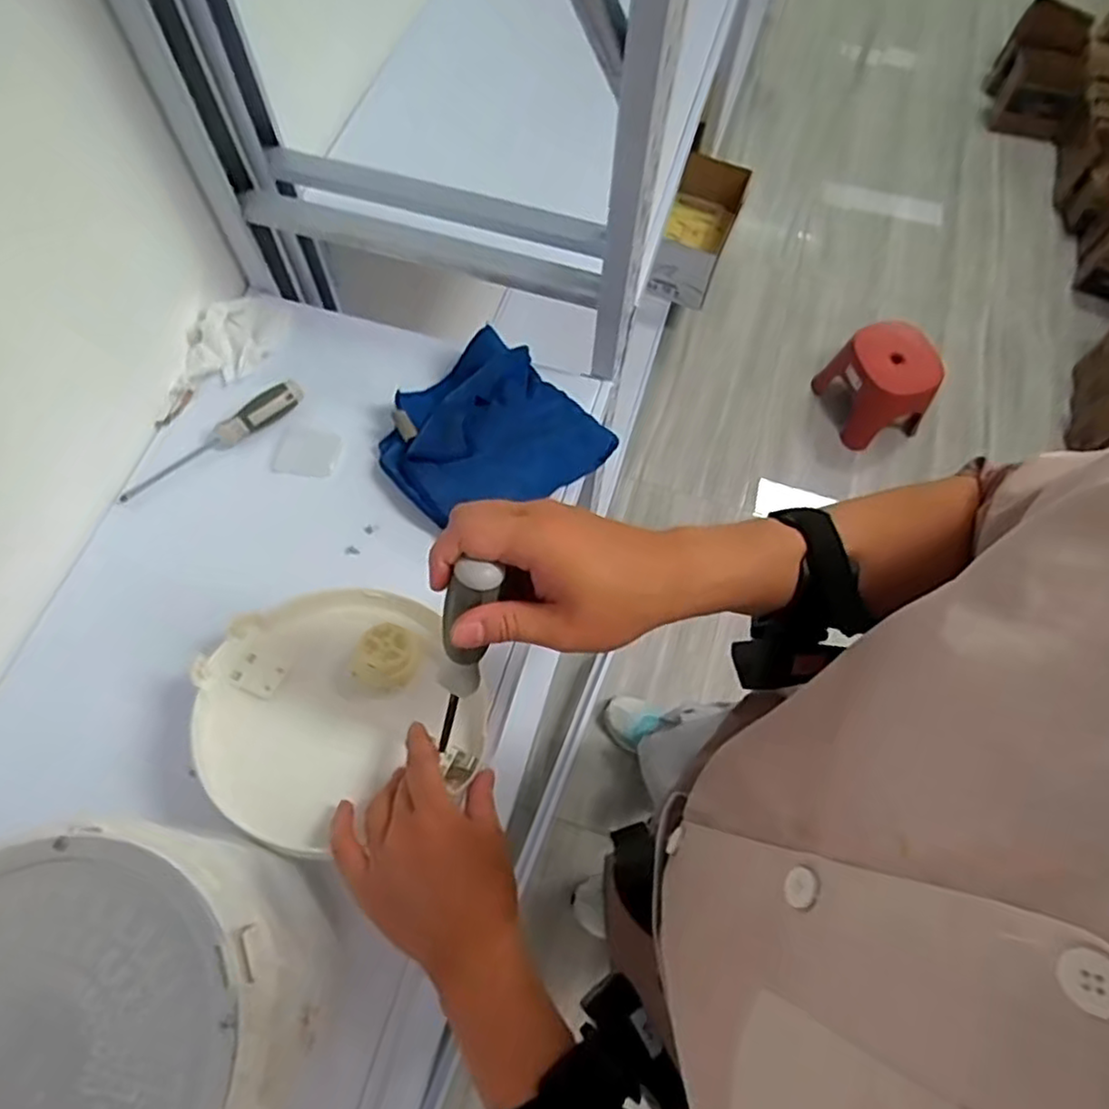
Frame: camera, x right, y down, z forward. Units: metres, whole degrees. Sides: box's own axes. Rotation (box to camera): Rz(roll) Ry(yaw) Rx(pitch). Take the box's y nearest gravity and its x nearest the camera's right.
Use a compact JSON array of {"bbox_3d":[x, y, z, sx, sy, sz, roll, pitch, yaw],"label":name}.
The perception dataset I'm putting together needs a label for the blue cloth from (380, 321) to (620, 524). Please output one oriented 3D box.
[{"bbox_3d":[-0.065,-0.115,0.654,0.179,0.034,0.165,-35,71,-16],"label":"blue cloth"}]

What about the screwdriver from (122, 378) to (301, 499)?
[{"bbox_3d":[-0.322,-0.105,0.664,0.188,0.027,0.028,-35,71,-16],"label":"screwdriver"}]

